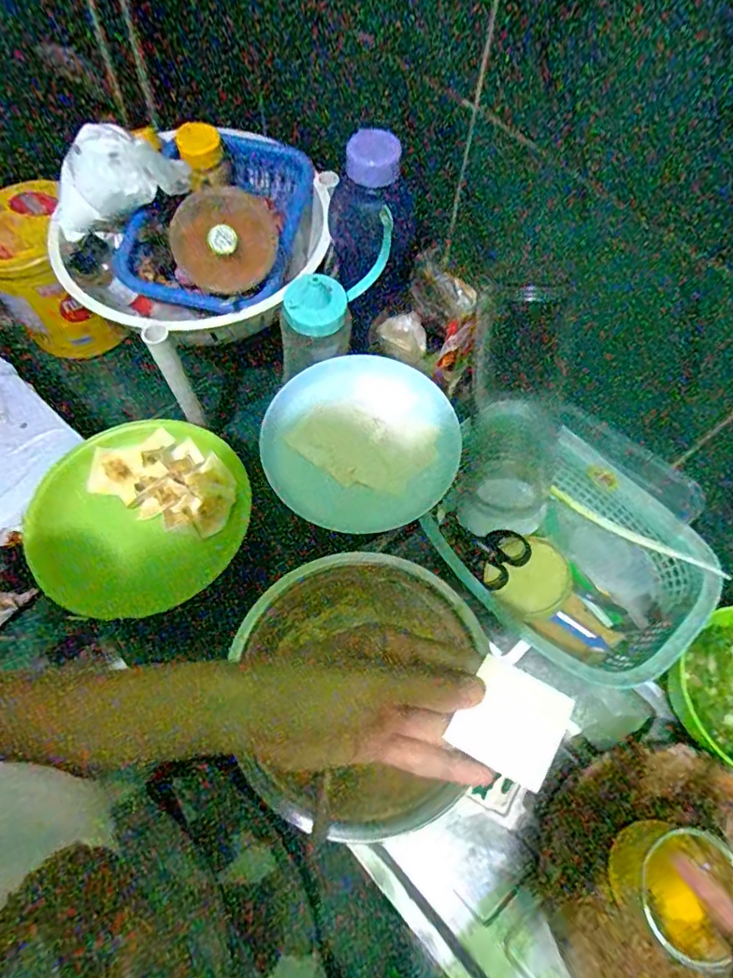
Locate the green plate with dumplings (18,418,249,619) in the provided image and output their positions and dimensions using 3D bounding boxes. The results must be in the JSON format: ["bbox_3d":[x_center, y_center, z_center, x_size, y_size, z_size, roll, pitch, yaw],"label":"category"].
[{"bbox_3d":[-0.219,0.027,0.535,0.205,0.027,0.188,1,66,-2],"label":"green plate with dumplings"}]

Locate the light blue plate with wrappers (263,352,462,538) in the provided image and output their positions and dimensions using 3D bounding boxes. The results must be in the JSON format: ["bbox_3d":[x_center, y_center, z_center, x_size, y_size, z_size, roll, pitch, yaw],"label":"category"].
[{"bbox_3d":[-0.006,-0.043,0.519,0.170,0.042,0.165,1,66,-2],"label":"light blue plate with wrappers"}]

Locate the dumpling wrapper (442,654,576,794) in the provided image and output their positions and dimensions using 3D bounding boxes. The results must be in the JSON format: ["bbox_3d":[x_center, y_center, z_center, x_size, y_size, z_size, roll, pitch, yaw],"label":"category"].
[{"bbox_3d":[0.075,0.118,0.280,0.049,0.004,0.048,30,68,11],"label":"dumpling wrapper"}]

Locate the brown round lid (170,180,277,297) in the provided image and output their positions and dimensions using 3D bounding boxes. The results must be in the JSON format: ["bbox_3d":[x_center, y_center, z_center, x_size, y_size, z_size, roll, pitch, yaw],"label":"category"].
[{"bbox_3d":[-0.136,-0.235,0.529,0.102,0.093,0.020,2,38,10],"label":"brown round lid"}]

